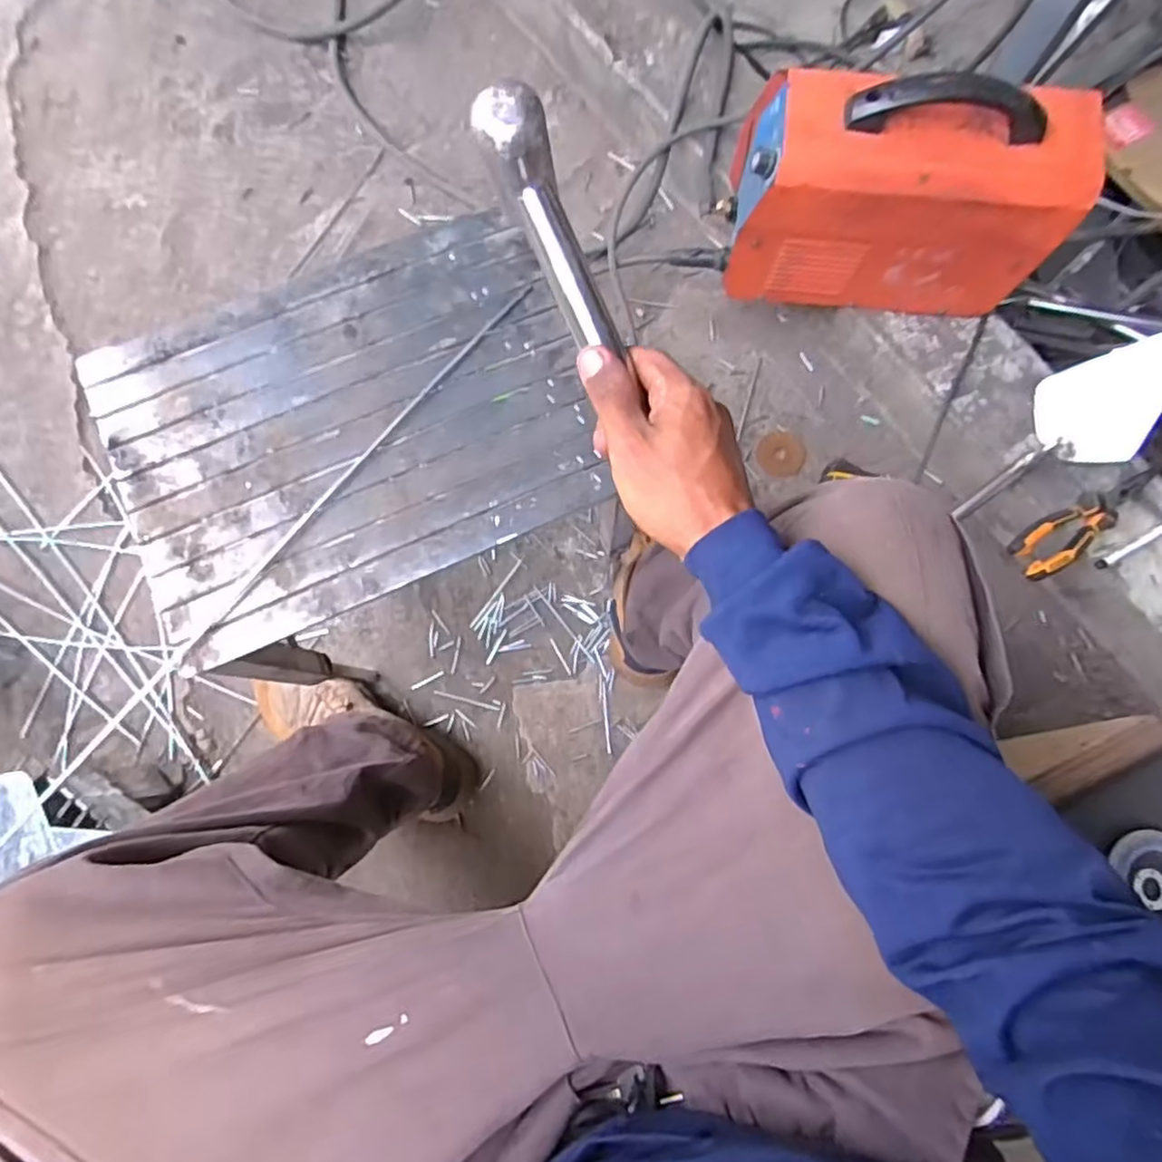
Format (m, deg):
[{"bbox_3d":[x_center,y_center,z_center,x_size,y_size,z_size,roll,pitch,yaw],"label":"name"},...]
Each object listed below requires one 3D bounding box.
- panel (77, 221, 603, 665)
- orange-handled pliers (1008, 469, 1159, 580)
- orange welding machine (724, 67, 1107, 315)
[{"bbox_3d":[-0.163,-0.113,0.486,0.325,0.008,0.248,-24,80,-5],"label":"panel"},{"bbox_3d":[0.576,-0.071,0.775,0.182,0.023,0.054,-36,81,-9],"label":"orange-handled pliers"},{"bbox_3d":[0.335,-0.420,0.724,0.317,0.218,0.149,7,77,0],"label":"orange welding machine"}]

